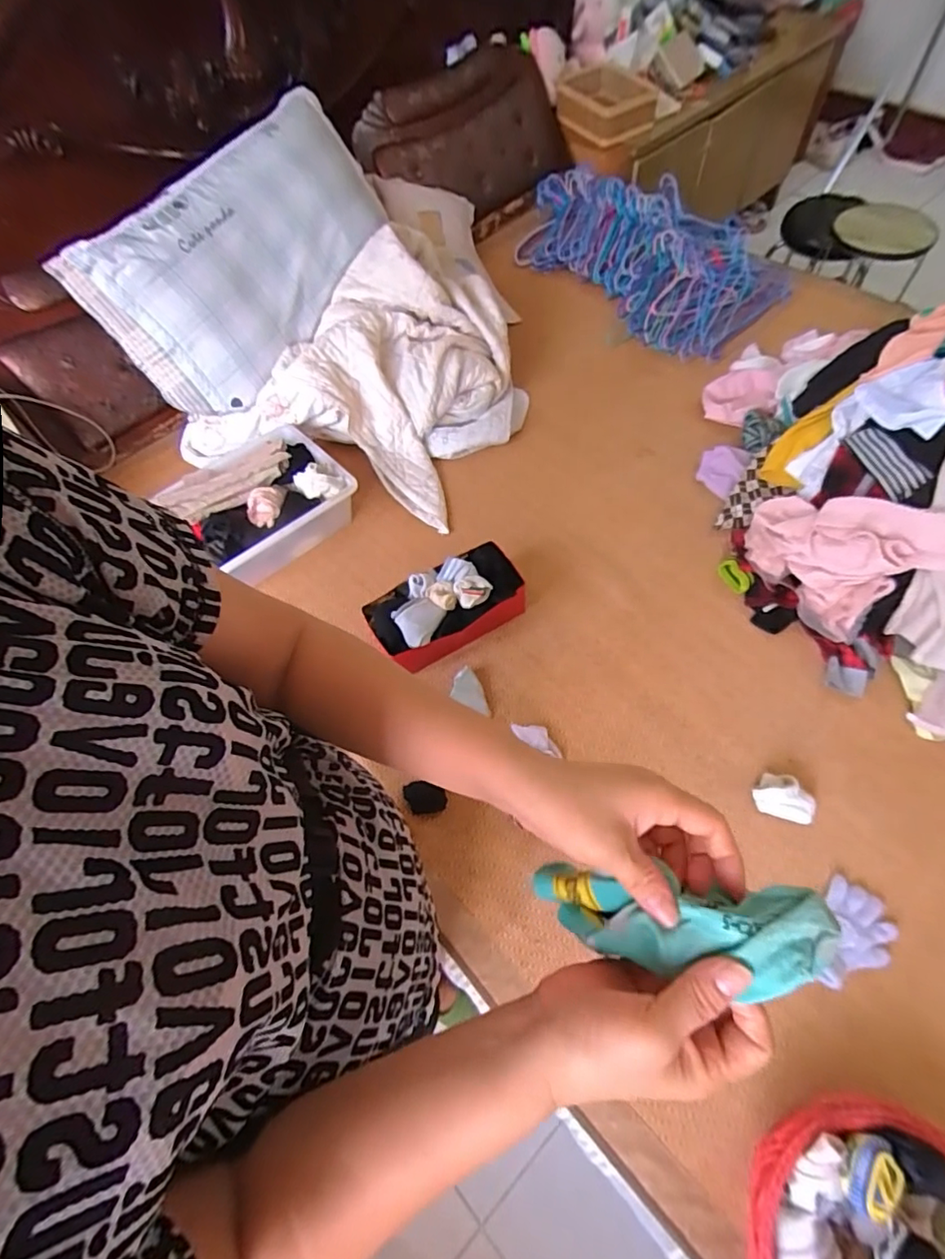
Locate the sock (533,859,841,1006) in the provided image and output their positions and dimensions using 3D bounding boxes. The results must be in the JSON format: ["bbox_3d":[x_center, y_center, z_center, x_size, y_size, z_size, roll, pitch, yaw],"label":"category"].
[{"bbox_3d":[0.112,0.170,0.313,0.163,0.021,0.051,-11,54,36],"label":"sock"}]

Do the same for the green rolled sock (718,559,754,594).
[{"bbox_3d":[0.505,-0.103,1.039,0.038,0.027,0.068,-24,61,-9],"label":"green rolled sock"}]

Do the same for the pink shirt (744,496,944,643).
[{"bbox_3d":[0.637,-0.132,0.947,0.190,0.186,0.313,-37,64,-16],"label":"pink shirt"}]

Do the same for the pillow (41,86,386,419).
[{"bbox_3d":[-0.488,-0.838,1.237,0.725,0.421,0.132,-42,23,-7],"label":"pillow"}]

